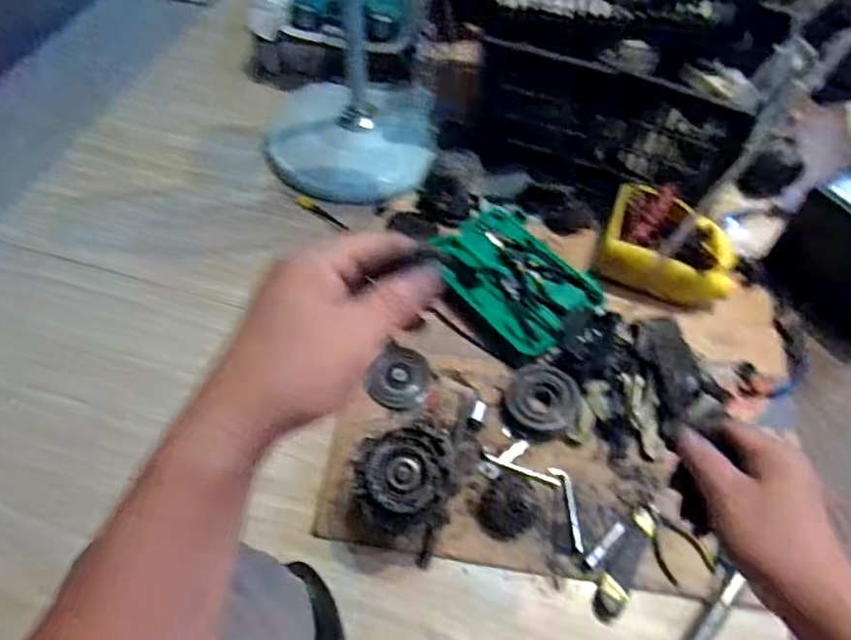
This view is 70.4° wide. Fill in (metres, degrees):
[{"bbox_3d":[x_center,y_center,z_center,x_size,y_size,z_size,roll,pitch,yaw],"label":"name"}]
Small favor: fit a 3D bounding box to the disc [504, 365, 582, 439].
[{"bbox_3d":[0.180,0.127,0.935,0.111,0.020,0.109,4,74,21],"label":"disc"}]

